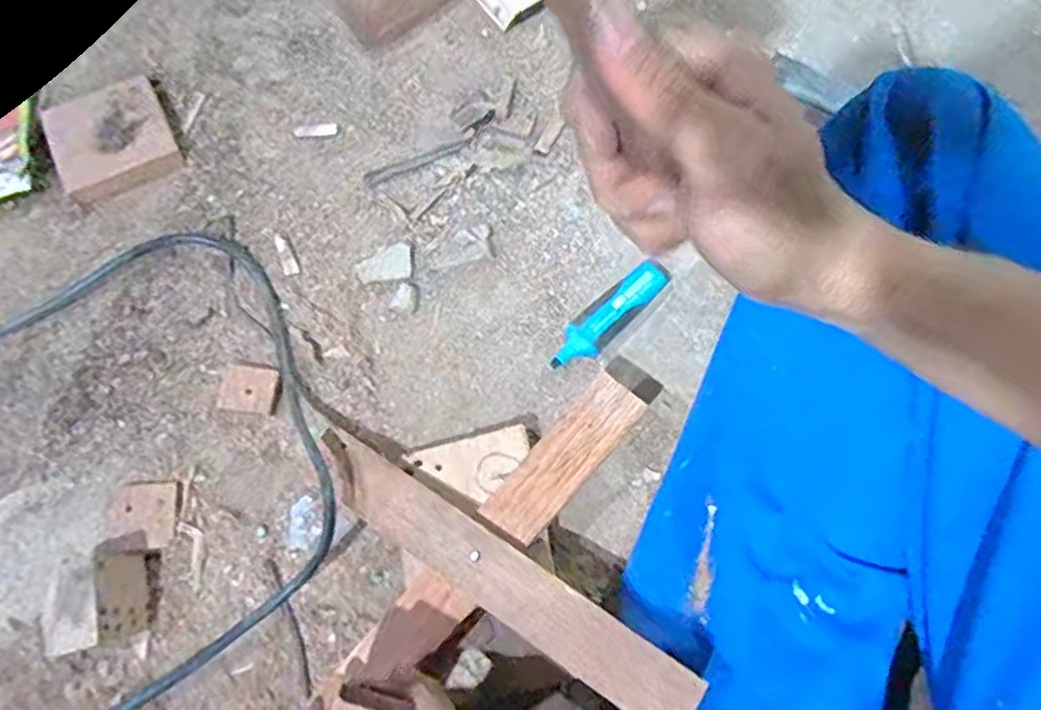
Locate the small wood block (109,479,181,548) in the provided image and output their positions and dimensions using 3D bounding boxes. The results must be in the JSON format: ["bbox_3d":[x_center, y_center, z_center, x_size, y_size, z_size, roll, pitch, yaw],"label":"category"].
[{"bbox_3d":[-0.232,0.098,0.448,0.042,0.005,0.041,-6,71,-3],"label":"small wood block"}]

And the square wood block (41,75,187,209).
[{"bbox_3d":[-0.289,-0.152,0.515,0.079,0.019,0.071,-25,73,-9],"label":"square wood block"}]

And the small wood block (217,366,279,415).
[{"bbox_3d":[-0.176,0.022,0.470,0.038,0.004,0.029,7,71,1],"label":"small wood block"}]

